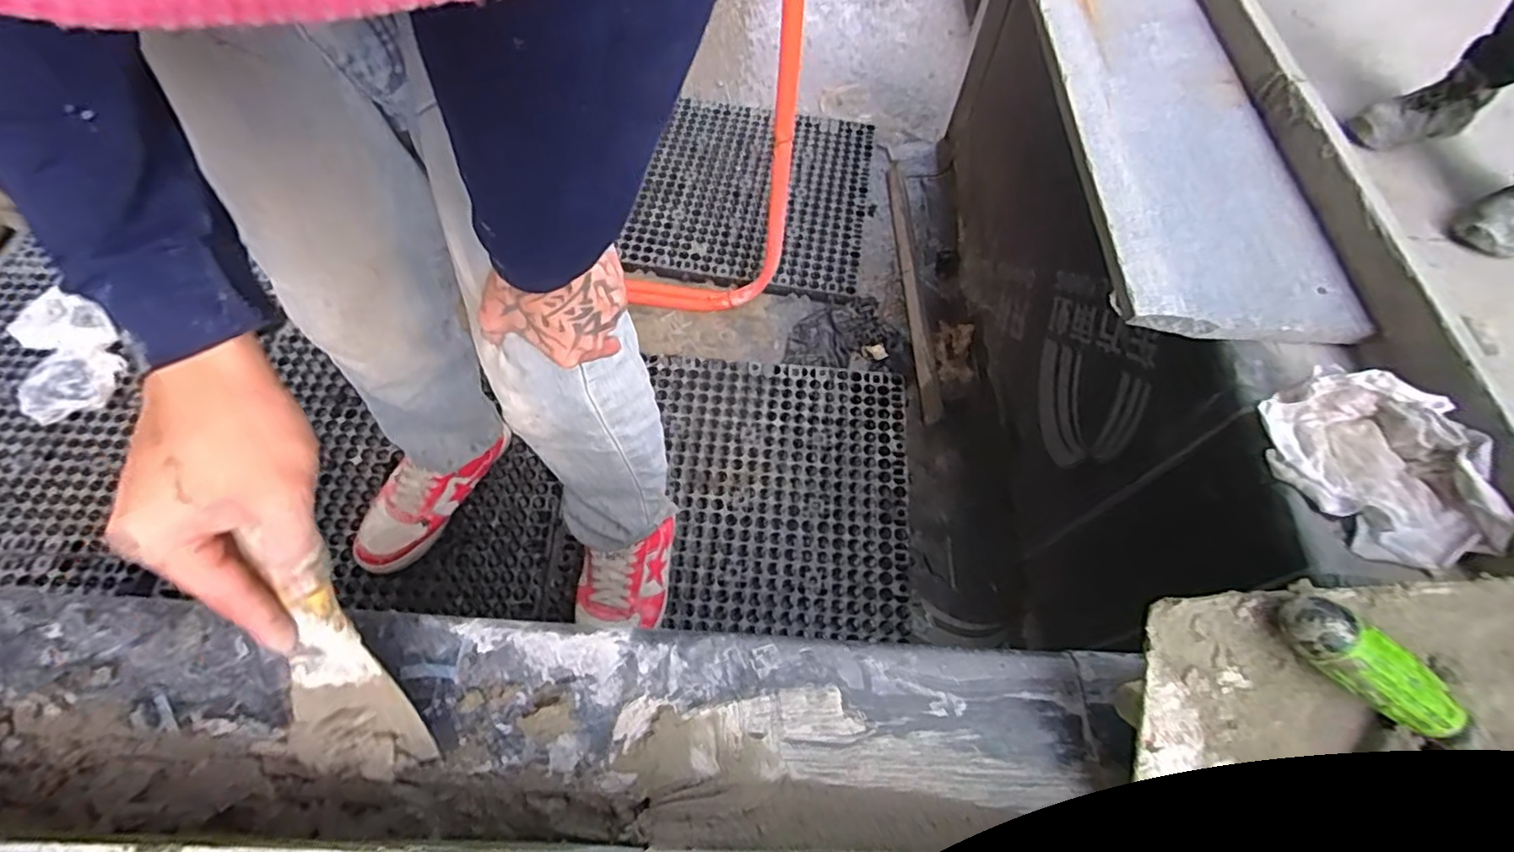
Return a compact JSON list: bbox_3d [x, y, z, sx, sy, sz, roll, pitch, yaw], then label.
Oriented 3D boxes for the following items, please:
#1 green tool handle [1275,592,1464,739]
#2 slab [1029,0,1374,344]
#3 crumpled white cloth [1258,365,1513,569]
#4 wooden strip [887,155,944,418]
[{"bbox_3d":[0.303,0.118,0.317,0.096,0.020,0.026,36,63,0],"label":"green tool handle"},{"bbox_3d":[0.435,-0.457,0.756,0.198,0.020,0.857,3,60,-2],"label":"slab"},{"bbox_3d":[0.461,0.027,0.482,0.121,0.022,0.144,-9,67,16],"label":"crumpled white cloth"},{"bbox_3d":[0.292,-0.277,1.216,0.037,0.023,0.603,2,60,-3],"label":"wooden strip"}]

